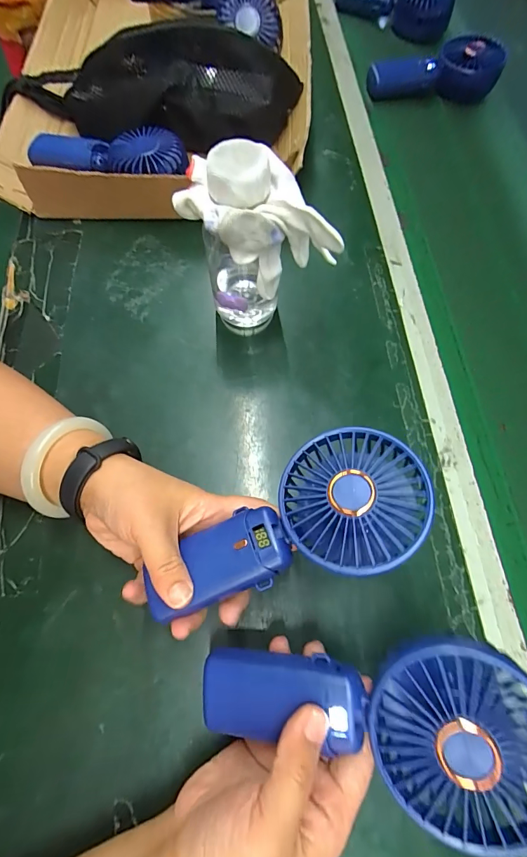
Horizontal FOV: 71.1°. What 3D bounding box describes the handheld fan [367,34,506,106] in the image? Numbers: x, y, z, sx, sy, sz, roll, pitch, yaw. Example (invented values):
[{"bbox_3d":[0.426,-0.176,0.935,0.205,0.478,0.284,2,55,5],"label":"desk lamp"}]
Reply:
[{"bbox_3d":[0.243,-0.514,0.531,0.195,0.049,0.081,-8,69,-3],"label":"handheld fan"}]

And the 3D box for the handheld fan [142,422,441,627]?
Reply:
[{"bbox_3d":[0.012,0.063,0.232,0.179,0.030,0.081,-27,70,8],"label":"handheld fan"}]

